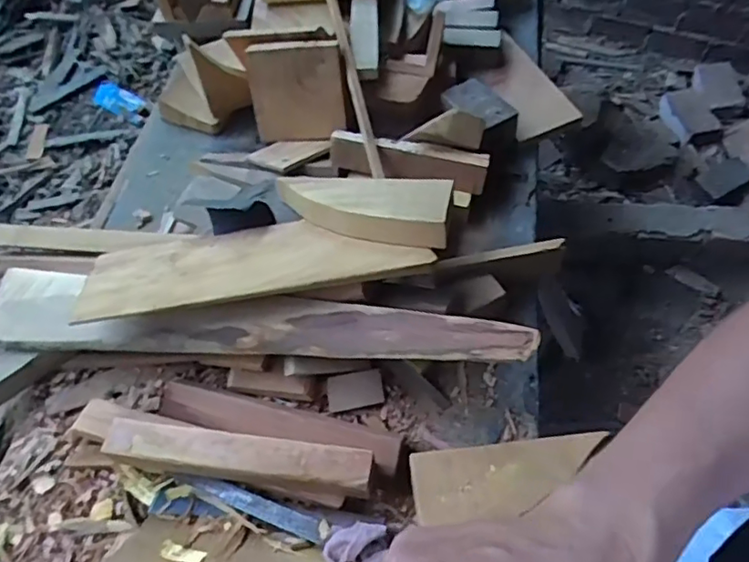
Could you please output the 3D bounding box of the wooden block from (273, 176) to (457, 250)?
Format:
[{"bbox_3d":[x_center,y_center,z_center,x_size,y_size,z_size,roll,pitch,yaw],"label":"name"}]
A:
[{"bbox_3d":[-0.012,-0.100,0.748,0.245,0.045,0.101,13,56,25],"label":"wooden block"}]

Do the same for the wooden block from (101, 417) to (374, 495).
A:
[{"bbox_3d":[-0.147,0.191,0.648,0.289,0.047,0.044,6,58,6],"label":"wooden block"}]

